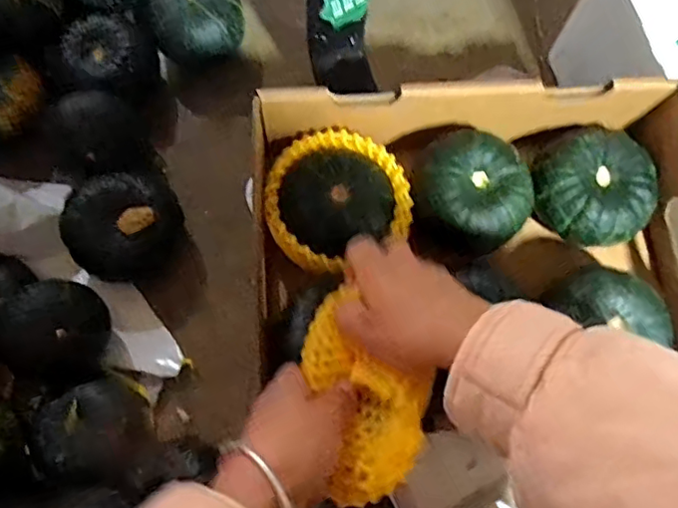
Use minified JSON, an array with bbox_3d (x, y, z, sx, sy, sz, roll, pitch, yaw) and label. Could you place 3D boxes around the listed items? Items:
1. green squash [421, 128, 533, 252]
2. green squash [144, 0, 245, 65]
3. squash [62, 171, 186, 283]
[{"bbox_3d":[0.111,-0.050,0.480,0.073,0.056,0.087,-37,77,-12],"label":"green squash"},{"bbox_3d":[-0.149,-0.244,0.633,0.096,0.071,0.081,-24,75,-9],"label":"green squash"},{"bbox_3d":[-0.203,-0.027,0.559,0.105,0.068,0.101,-29,76,-10],"label":"squash"}]

